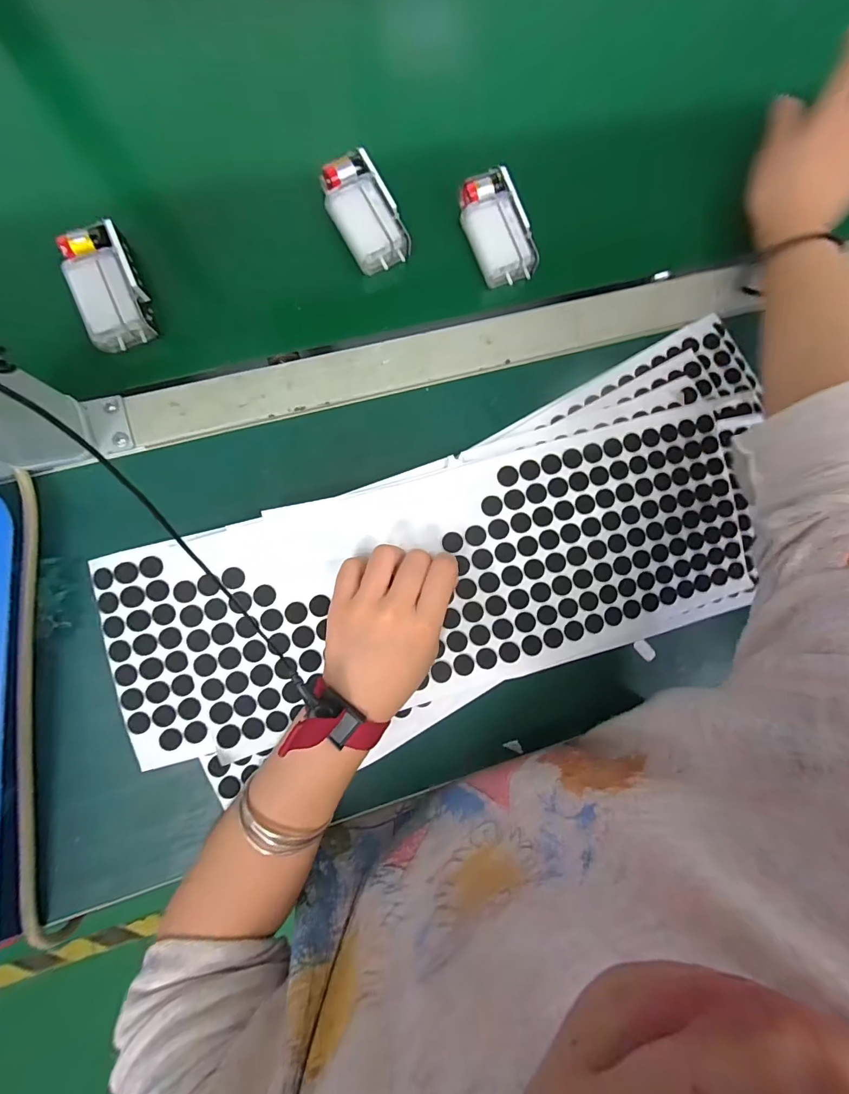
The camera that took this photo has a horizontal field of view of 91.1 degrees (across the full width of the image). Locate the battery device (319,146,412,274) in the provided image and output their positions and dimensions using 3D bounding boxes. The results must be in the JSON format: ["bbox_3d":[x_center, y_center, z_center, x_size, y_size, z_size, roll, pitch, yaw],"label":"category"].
[{"bbox_3d":[-0.044,-0.248,0.310,0.045,0.019,0.074,-28,90,-7],"label":"battery device"}]

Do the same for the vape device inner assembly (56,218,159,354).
[{"bbox_3d":[-0.219,-0.181,0.287,0.043,0.021,0.077,-17,89,-7],"label":"vape device inner assembly"}]

